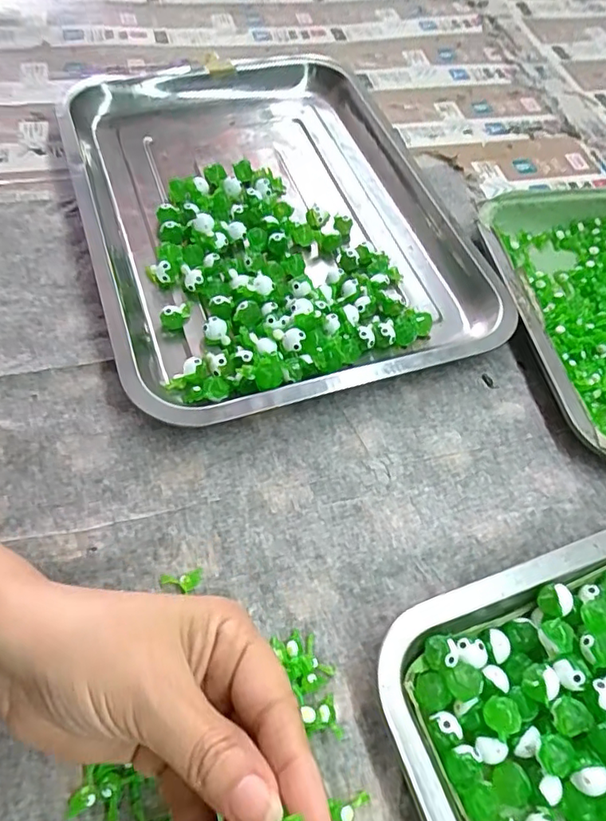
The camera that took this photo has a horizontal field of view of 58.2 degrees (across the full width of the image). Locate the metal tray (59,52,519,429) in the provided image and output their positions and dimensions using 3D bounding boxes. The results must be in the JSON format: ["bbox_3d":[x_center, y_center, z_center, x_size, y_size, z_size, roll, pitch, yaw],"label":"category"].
[{"bbox_3d":[-0.028,-0.160,0.418,0.268,0.027,0.357,-16,61,-13],"label":"metal tray"}]

